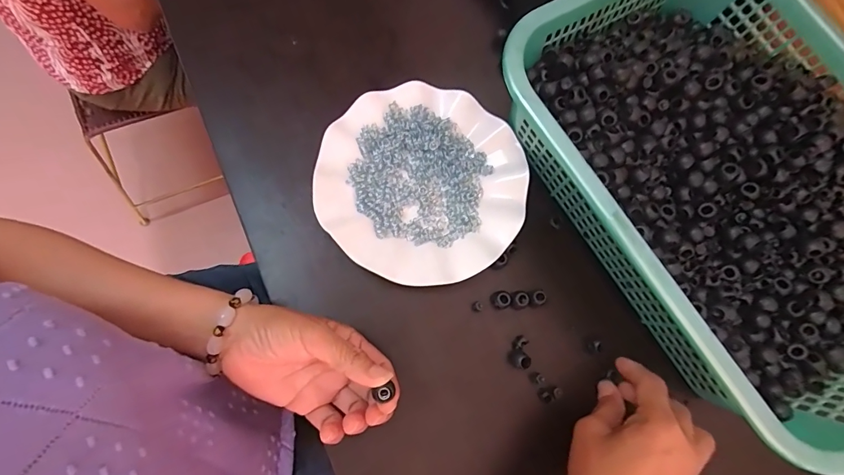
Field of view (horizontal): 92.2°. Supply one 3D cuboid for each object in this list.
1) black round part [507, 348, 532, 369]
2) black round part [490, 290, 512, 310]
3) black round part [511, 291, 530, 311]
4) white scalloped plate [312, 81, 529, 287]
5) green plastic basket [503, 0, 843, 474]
[{"bbox_3d":[0.084,0.105,0.350,0.014,0.015,0.016,-43,82,-10],"label":"black round part"},{"bbox_3d":[0.070,0.055,0.361,0.016,0.014,0.015,0,78,-2],"label":"black round part"},{"bbox_3d":[0.087,0.056,0.362,0.015,0.011,0.016,0,78,-2],"label":"black round part"},{"bbox_3d":[0.002,-0.049,0.370,0.178,0.039,0.178,0,78,-2],"label":"white scalloped plate"},{"bbox_3d":[0.274,-0.062,0.346,0.295,0.080,0.380,-32,80,-8],"label":"green plastic basket"}]

